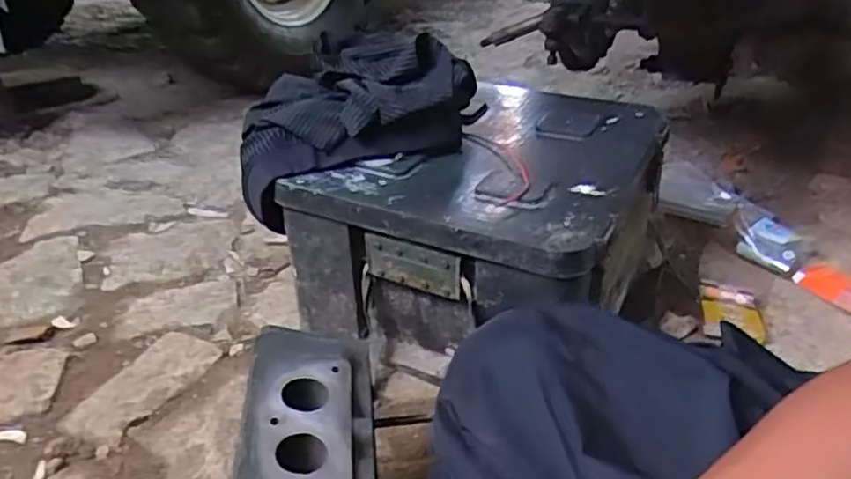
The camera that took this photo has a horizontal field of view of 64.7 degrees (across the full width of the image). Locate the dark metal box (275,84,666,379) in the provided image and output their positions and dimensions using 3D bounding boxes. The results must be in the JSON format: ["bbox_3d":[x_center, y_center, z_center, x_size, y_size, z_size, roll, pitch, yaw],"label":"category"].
[{"bbox_3d":[0.078,-0.015,0.849,0.351,0.246,0.358,13,33,25],"label":"dark metal box"}]

